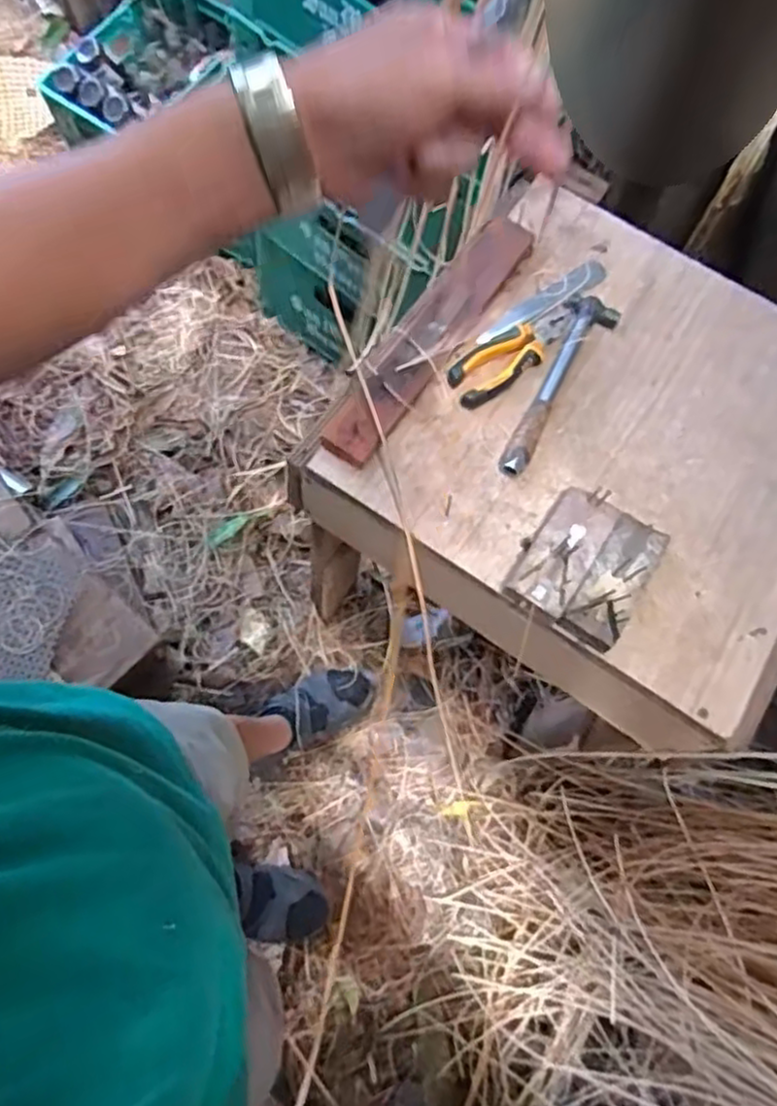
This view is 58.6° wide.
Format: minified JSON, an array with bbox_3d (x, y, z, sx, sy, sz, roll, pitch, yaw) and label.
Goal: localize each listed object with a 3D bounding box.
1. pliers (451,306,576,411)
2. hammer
[{"bbox_3d":[0.132,-0.211,0.720,0.165,0.013,0.052,-37,76,-13],"label":"pliers"},{"bbox_3d":[0.168,-0.181,0.717,0.055,0.023,0.232,32,73,8],"label":"hammer"}]

